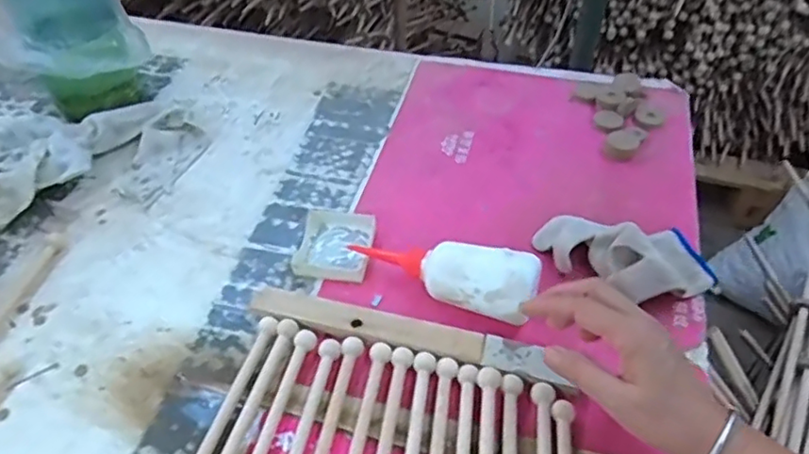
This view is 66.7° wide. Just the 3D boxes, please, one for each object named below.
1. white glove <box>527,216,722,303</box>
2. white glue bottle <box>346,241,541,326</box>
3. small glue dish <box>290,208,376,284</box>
[{"bbox_3d":[0.209,0.031,0.585,0.159,0.055,0.093,7,47,5],"label":"white glove"},{"bbox_3d":[0.037,0.041,0.567,0.173,0.047,0.049,12,45,30],"label":"white glue bottle"},{"bbox_3d":[-0.069,0.017,0.625,0.075,0.018,0.085,9,47,7],"label":"small glue dish"}]

